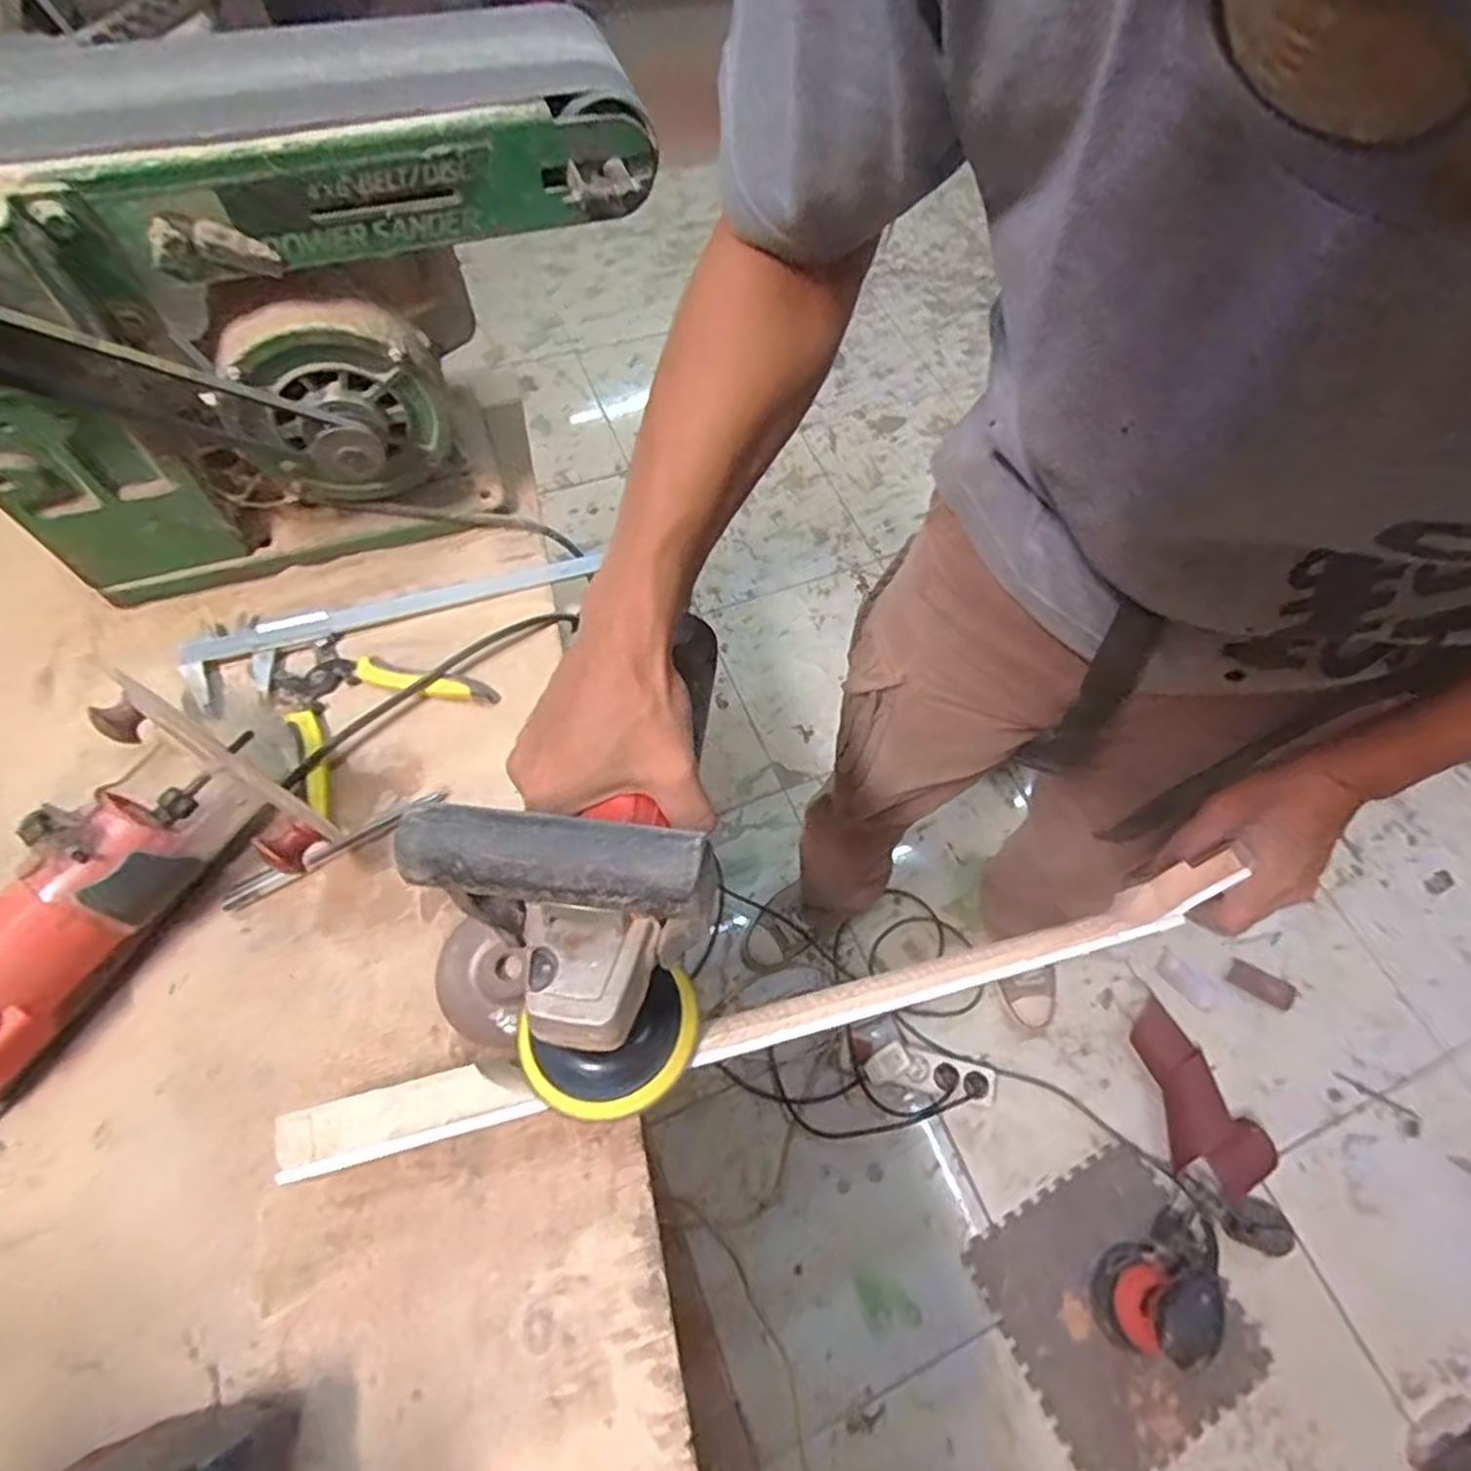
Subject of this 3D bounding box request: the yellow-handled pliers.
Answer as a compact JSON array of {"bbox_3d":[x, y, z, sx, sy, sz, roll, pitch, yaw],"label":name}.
[{"bbox_3d":[-0.273,-0.031,0.534,0.136,0.014,0.133,-41,73,-20],"label":"yellow-handled pliers"}]

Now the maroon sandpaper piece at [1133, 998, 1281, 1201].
[{"bbox_3d":[0.670,0.521,1.078,0.135,0.032,0.251,-11,52,-9],"label":"maroon sandpaper piece"}]

